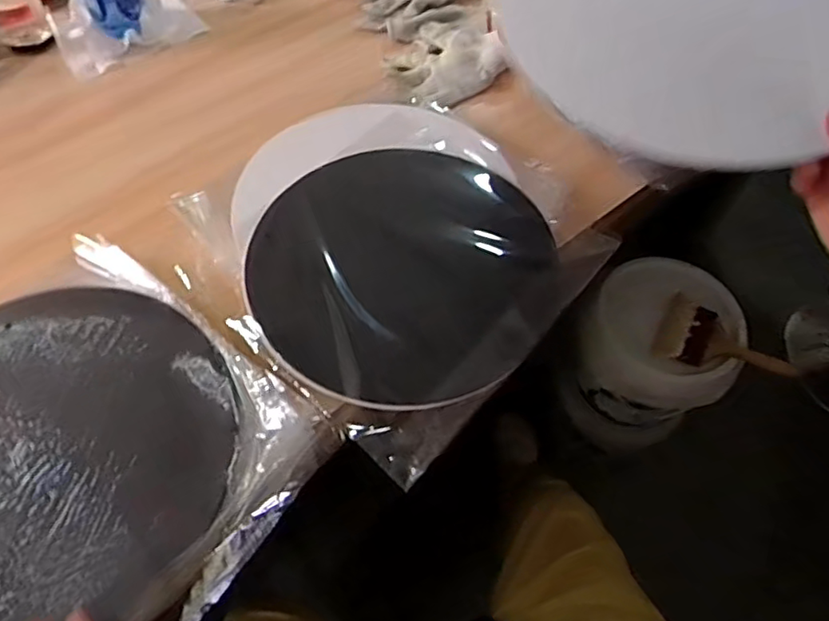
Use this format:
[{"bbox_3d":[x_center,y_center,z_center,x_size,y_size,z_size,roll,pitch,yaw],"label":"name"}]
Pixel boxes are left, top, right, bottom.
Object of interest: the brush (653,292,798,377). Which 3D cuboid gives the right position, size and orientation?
[{"bbox_3d":[0.502,0.058,0.970,0.208,0.023,0.109,22,59,11],"label":"brush"}]

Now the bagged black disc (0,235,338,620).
[{"bbox_3d":[-0.280,0.112,0.454,0.338,0.036,0.322,36,63,19],"label":"bagged black disc"}]

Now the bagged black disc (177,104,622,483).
[{"bbox_3d":[-0.017,-0.086,0.625,0.378,0.039,0.384,39,64,20],"label":"bagged black disc"}]

